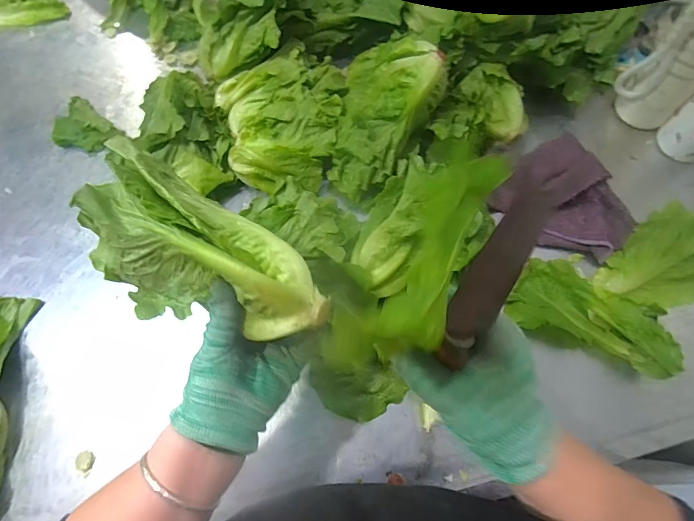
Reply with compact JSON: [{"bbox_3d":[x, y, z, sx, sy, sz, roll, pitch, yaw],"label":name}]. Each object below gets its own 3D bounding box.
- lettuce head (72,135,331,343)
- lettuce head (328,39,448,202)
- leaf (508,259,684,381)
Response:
[{"bbox_3d":[-0.107,-0.003,0.300,0.190,0.064,0.102,27,72,3],"label":"lettuce head"},{"bbox_3d":[0.045,-0.175,0.488,0.123,0.123,0.159,11,69,7],"label":"lettuce head"},{"bbox_3d":[0.272,0.058,0.452,0.165,0.055,0.086,21,71,11],"label":"leaf"}]

